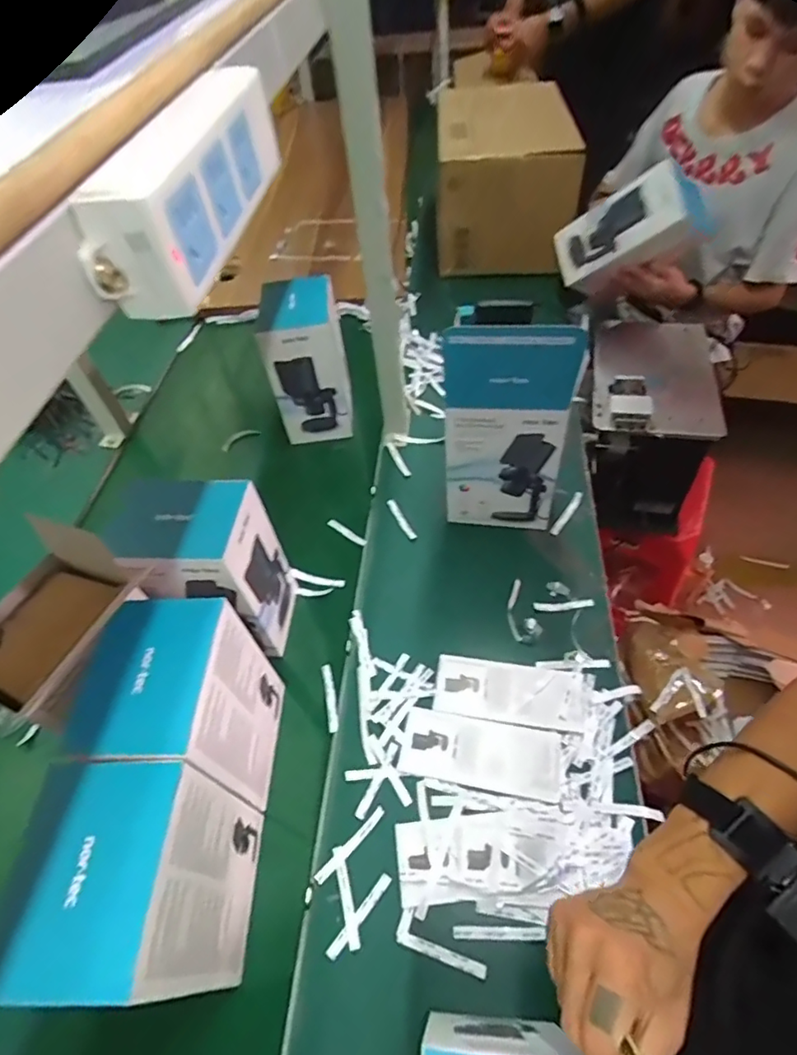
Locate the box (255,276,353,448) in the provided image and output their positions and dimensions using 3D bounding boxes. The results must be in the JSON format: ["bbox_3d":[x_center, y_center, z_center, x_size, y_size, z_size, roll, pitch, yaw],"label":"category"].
[{"bbox_3d":[-0.157,-0.287,0.929,0.118,0.224,0.145,-8,52,0],"label":"box"}]

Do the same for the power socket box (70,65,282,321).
[{"bbox_3d":[-0.095,-0.168,0.255,0.032,0.051,0.172,3,53,8],"label":"power socket box"}]

